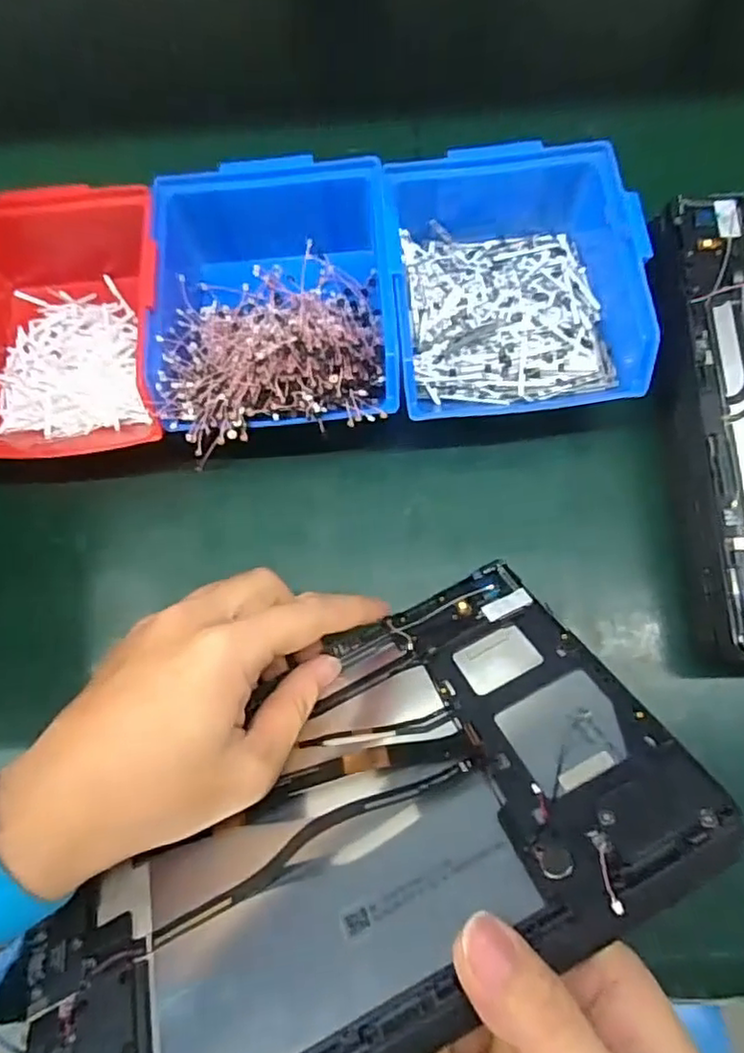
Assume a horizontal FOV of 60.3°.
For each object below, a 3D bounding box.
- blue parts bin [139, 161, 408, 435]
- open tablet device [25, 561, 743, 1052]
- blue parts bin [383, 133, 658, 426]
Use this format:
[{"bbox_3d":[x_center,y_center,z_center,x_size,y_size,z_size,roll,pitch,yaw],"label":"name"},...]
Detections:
[{"bbox_3d":[-0.049,-0.114,0.343,0.122,0.063,0.145,-5,72,1],"label":"blue parts bin"},{"bbox_3d":[-0.013,0.113,0.244,0.237,0.017,0.151,-28,37,-7],"label":"open tablet device"},{"bbox_3d":[0.074,-0.133,0.346,0.127,0.059,0.149,-1,72,2],"label":"blue parts bin"}]

